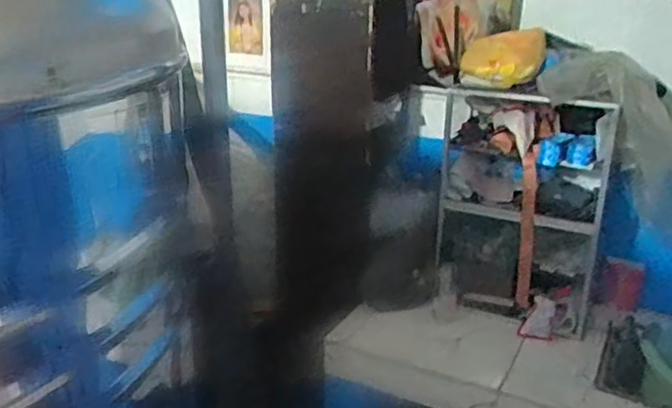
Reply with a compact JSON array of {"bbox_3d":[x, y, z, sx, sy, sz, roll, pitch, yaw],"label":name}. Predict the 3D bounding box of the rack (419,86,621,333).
[{"bbox_3d":[0.485,0.003,1.732,0.452,0.620,0.269,12,22,27],"label":"rack"}]

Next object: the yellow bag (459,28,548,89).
[{"bbox_3d":[0.455,-0.405,1.707,0.209,0.123,0.250,9,21,20],"label":"yellow bag"}]

